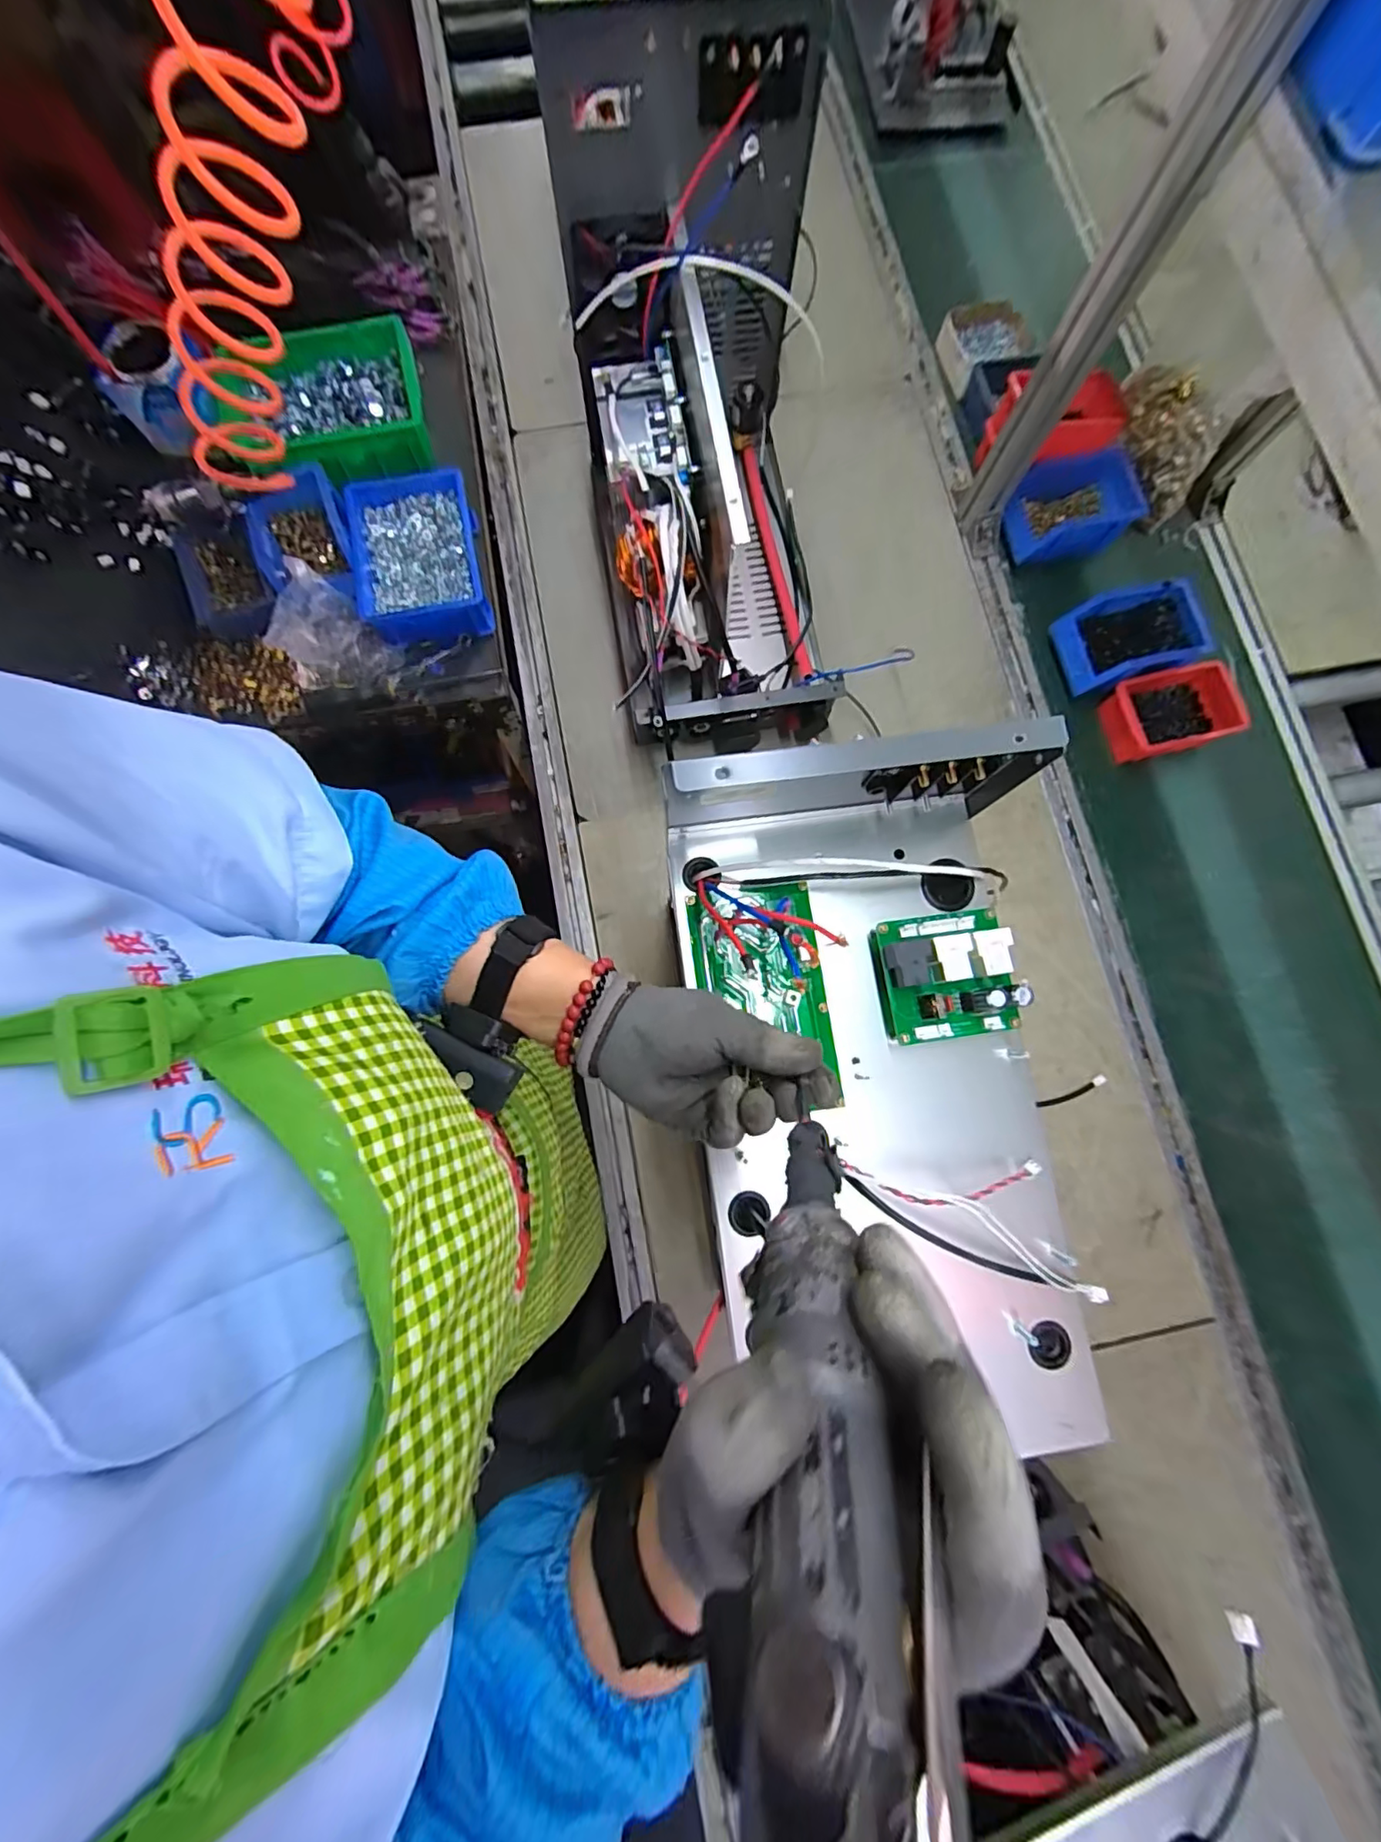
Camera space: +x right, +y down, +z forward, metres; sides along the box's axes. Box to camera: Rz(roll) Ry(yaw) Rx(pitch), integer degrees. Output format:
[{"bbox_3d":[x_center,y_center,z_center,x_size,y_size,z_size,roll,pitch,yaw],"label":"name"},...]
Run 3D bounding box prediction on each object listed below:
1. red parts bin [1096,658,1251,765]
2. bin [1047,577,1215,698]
[{"bbox_3d":[0.613,-0.264,0.748,0.138,0.048,0.102,-12,80,-4],"label":"red parts bin"},{"bbox_3d":[0.567,-0.363,0.754,0.164,0.062,0.113,-11,80,-3],"label":"bin"}]

